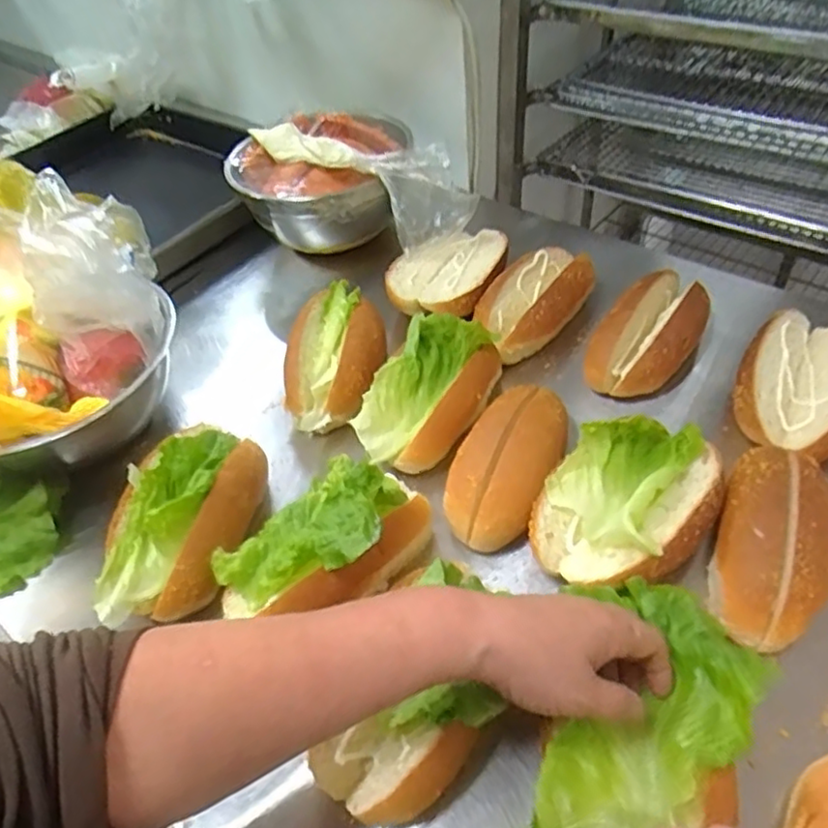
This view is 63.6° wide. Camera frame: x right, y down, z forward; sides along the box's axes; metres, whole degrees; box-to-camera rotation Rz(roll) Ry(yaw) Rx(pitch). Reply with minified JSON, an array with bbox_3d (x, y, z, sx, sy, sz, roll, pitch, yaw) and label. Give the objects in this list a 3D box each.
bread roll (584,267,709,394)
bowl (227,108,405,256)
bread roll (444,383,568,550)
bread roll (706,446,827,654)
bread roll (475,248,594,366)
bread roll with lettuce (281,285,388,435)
[{"bbox_3d":[0.218,-0.072,0.620,0.080,0.076,0.153,29,56,28],"label":"bread roll"},{"bbox_3d":[-0.108,-0.270,0.798,0.210,0.115,0.182,29,56,28],"label":"bowl"},{"bbox_3d":[0.071,0.033,0.522,0.079,0.042,0.144,20,52,22],"label":"bread roll"},{"bbox_3d":[0.249,0.090,0.463,0.074,0.061,0.145,19,52,22],"label":"bread roll"},{"bbox_3d":[0.118,-0.116,0.659,0.083,0.050,0.156,30,57,29],"label":"bread roll"},{"bbox_3d":[-0.073,-0.052,0.633,0.092,0.059,0.174,-3,47,3],"label":"bread roll with lettuce"}]

